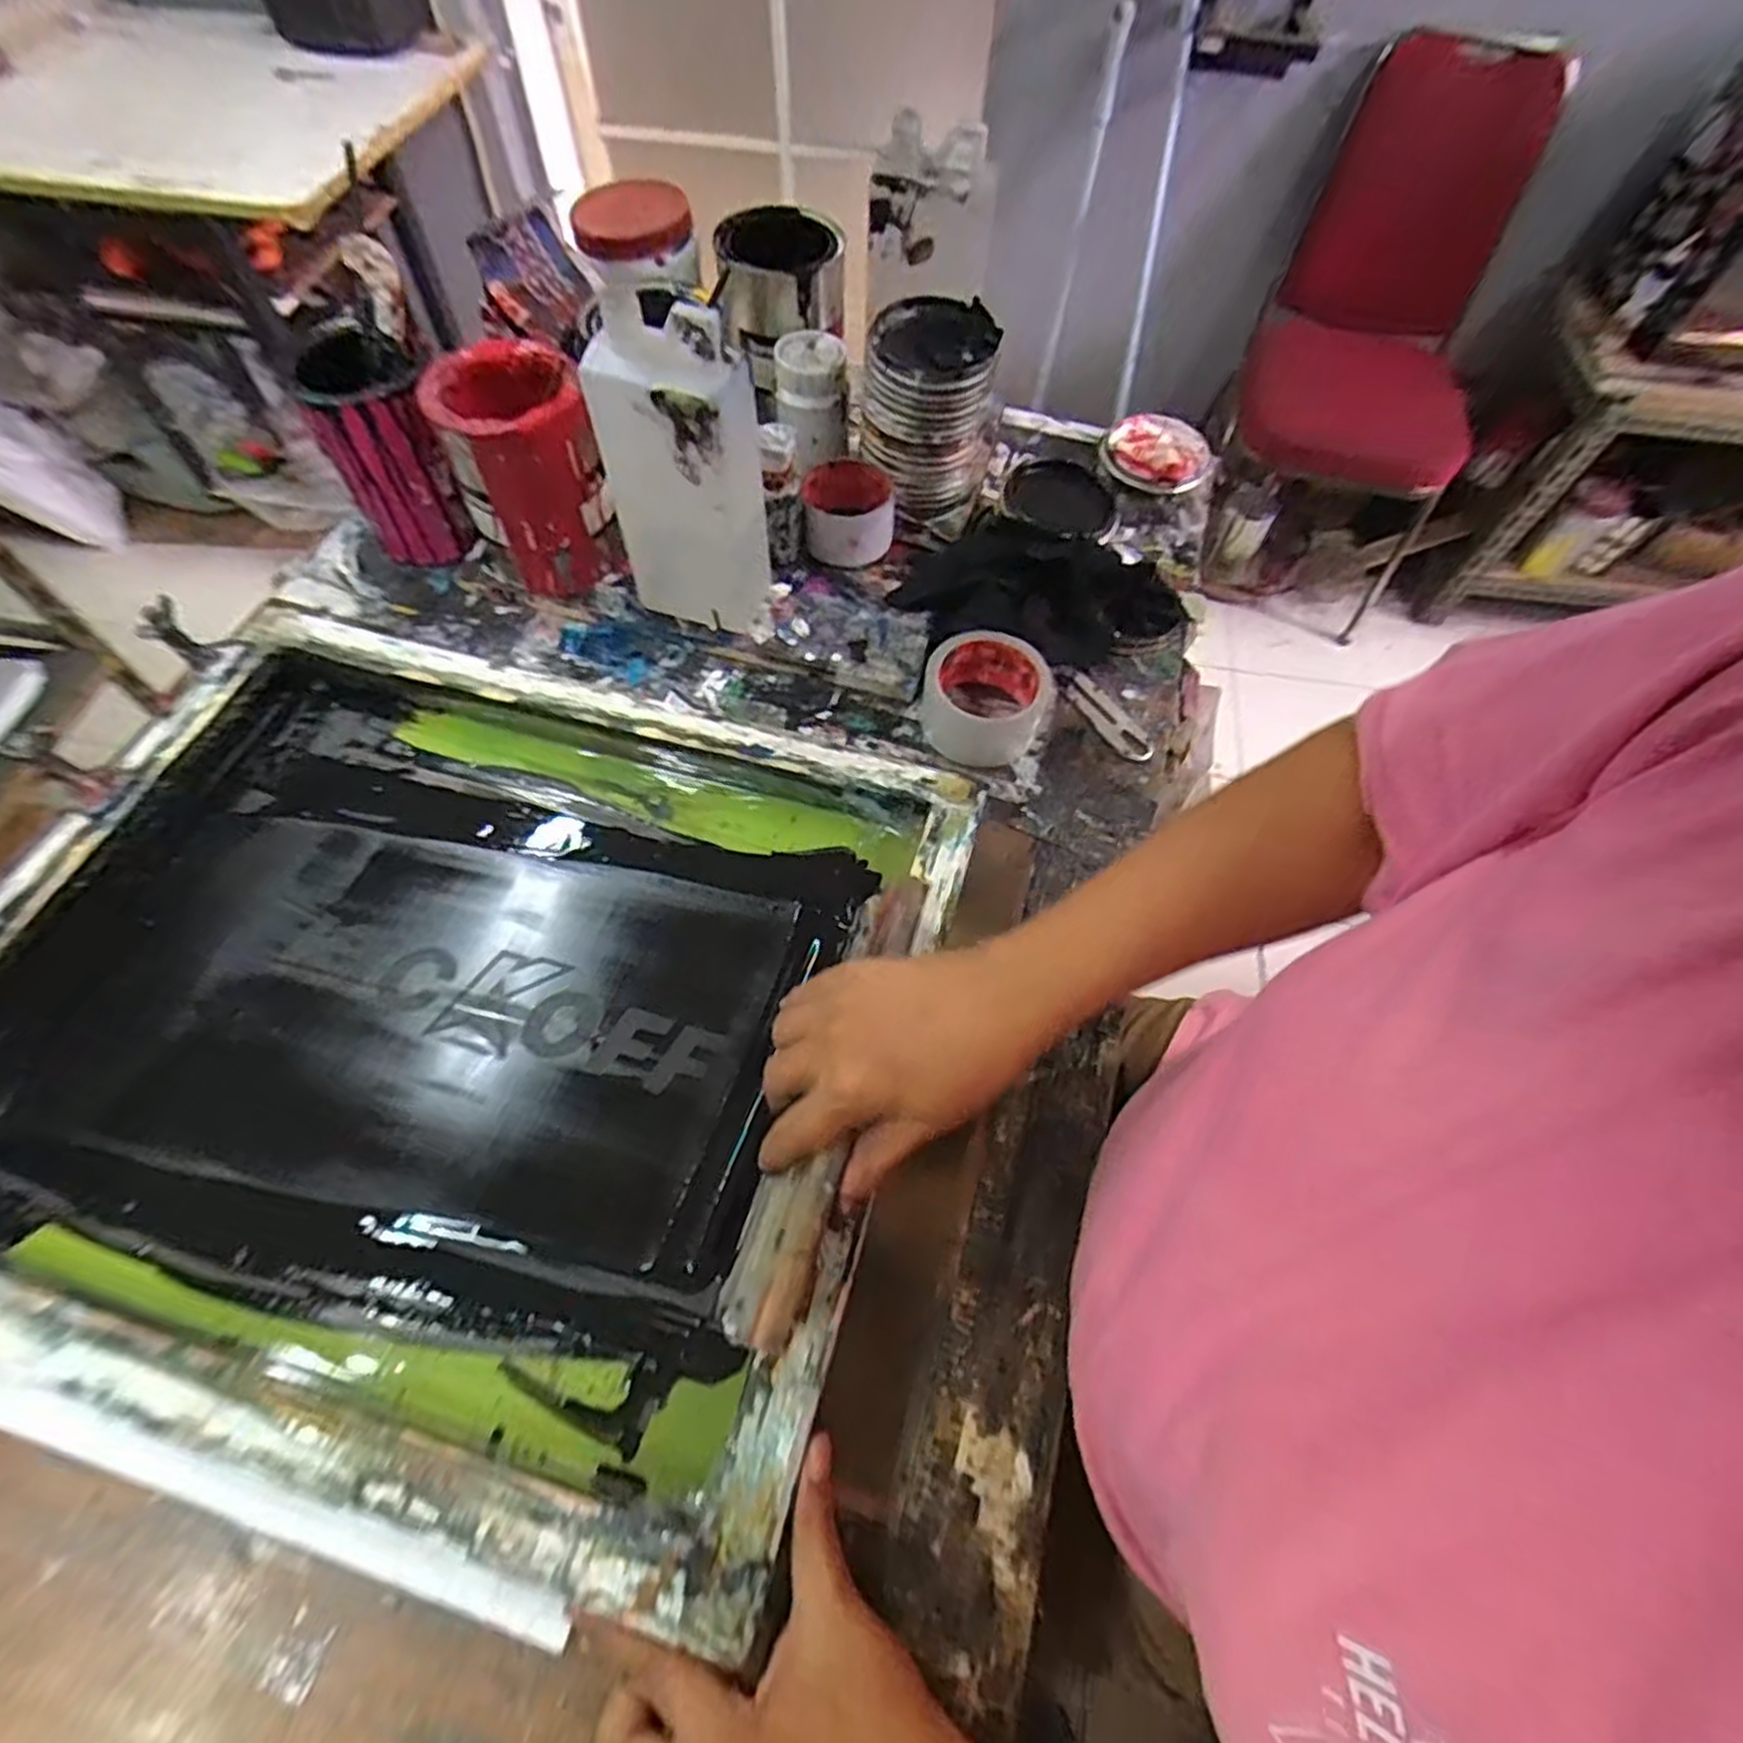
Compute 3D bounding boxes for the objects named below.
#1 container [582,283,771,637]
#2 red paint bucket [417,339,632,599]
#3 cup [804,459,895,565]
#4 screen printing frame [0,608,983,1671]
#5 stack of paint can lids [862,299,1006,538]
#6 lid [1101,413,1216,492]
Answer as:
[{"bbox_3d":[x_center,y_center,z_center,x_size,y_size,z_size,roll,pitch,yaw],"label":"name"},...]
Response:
[{"bbox_3d":[-0.128,-0.275,0.566,0.097,0.231,0.074,21,61,10],"label":"container"},{"bbox_3d":[-0.261,-0.304,0.610,0.101,0.143,0.106,1,60,-1],"label":"red paint bucket"},{"bbox_3d":[-0.019,-0.307,0.679,0.075,0.051,0.081,1,60,-1],"label":"cup"},{"bbox_3d":[-0.251,0.072,0.481,0.544,0.058,0.452,15,61,7],"label":"screen printing frame"},{"bbox_3d":[0.048,-0.393,0.677,0.104,0.140,0.115,11,60,4],"label":"stack of paint can lids"},{"bbox_3d":[0.282,-0.410,0.777,0.105,0.015,0.089,20,74,5],"label":"lid"}]

